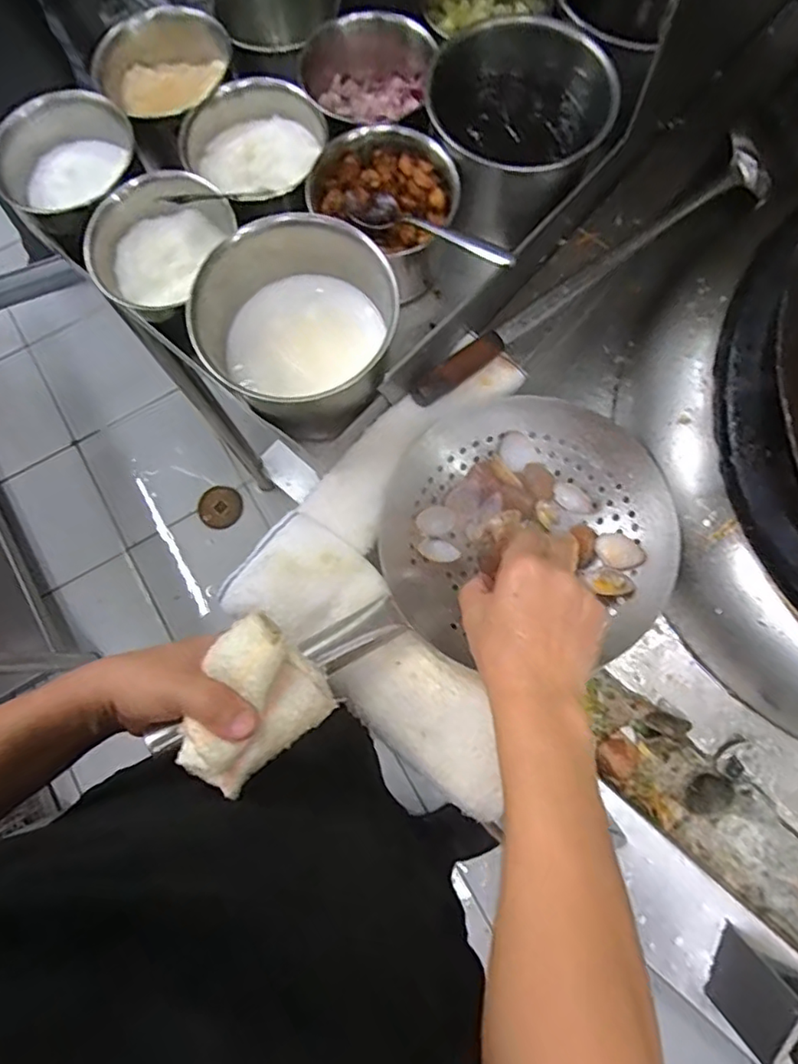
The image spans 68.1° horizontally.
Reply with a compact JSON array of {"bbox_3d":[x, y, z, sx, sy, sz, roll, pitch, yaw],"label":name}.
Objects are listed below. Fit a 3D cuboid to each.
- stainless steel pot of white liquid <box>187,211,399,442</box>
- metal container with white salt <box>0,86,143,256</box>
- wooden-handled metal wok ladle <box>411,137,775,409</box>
[{"bbox_3d":[-0.083,-0.176,0.498,0.152,0.094,0.178,6,78,3],"label":"stainless steel pot of white liquid"},{"bbox_3d":[-0.291,-0.320,0.533,0.126,0.064,0.139,-32,78,-5],"label":"metal container with white salt"},{"bbox_3d":[0.176,-0.239,0.543,0.406,0.029,0.051,-33,79,-6],"label":"wooden-handled metal wok ladle"}]

